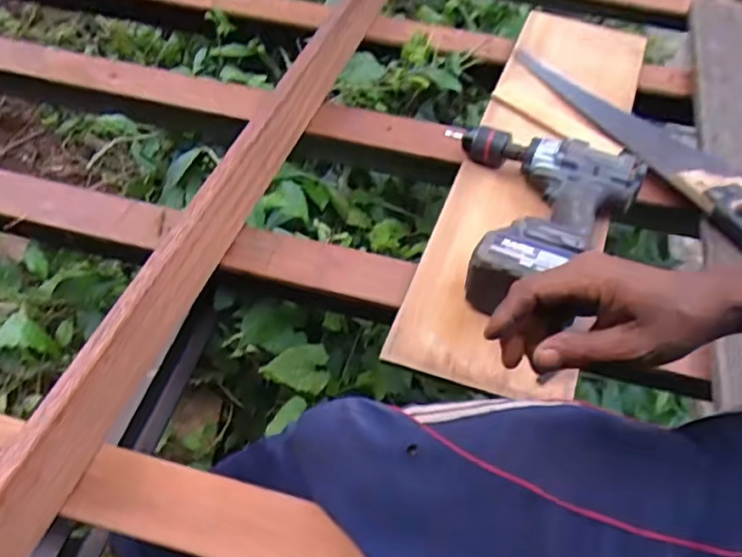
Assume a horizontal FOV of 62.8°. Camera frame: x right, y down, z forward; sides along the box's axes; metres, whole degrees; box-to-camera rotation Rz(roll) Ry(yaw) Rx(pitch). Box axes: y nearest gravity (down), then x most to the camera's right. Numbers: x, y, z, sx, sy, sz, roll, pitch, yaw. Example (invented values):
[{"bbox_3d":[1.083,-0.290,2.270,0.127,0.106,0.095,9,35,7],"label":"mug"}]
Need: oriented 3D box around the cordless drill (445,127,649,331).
[{"bbox_3d":[0.161,-0.075,0.685,0.229,0.080,0.251,23,55,14],"label":"cordless drill"}]

